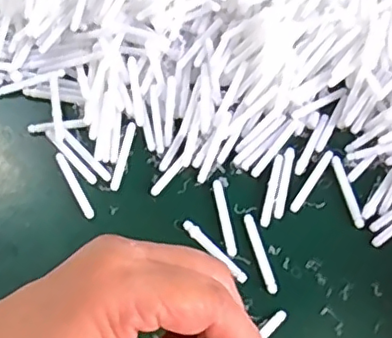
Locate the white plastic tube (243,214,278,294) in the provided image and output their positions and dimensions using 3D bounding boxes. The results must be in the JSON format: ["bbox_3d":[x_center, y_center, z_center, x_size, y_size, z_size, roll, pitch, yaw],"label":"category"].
[{"bbox_3d":[0.046,0.059,0.416,0.009,0.004,0.059,-13,63,-8],"label":"white plastic tube"}]

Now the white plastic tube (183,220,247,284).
[{"bbox_3d":[0.013,0.058,0.418,0.008,0.004,0.059,-41,70,-19],"label":"white plastic tube"}]

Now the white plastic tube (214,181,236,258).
[{"bbox_3d":[0.021,0.035,0.430,0.007,0.004,0.059,-9,63,-5],"label":"white plastic tube"}]

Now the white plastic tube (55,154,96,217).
[{"bbox_3d":[-0.091,0.012,0.442,0.008,0.004,0.059,-26,66,-14],"label":"white plastic tube"}]

